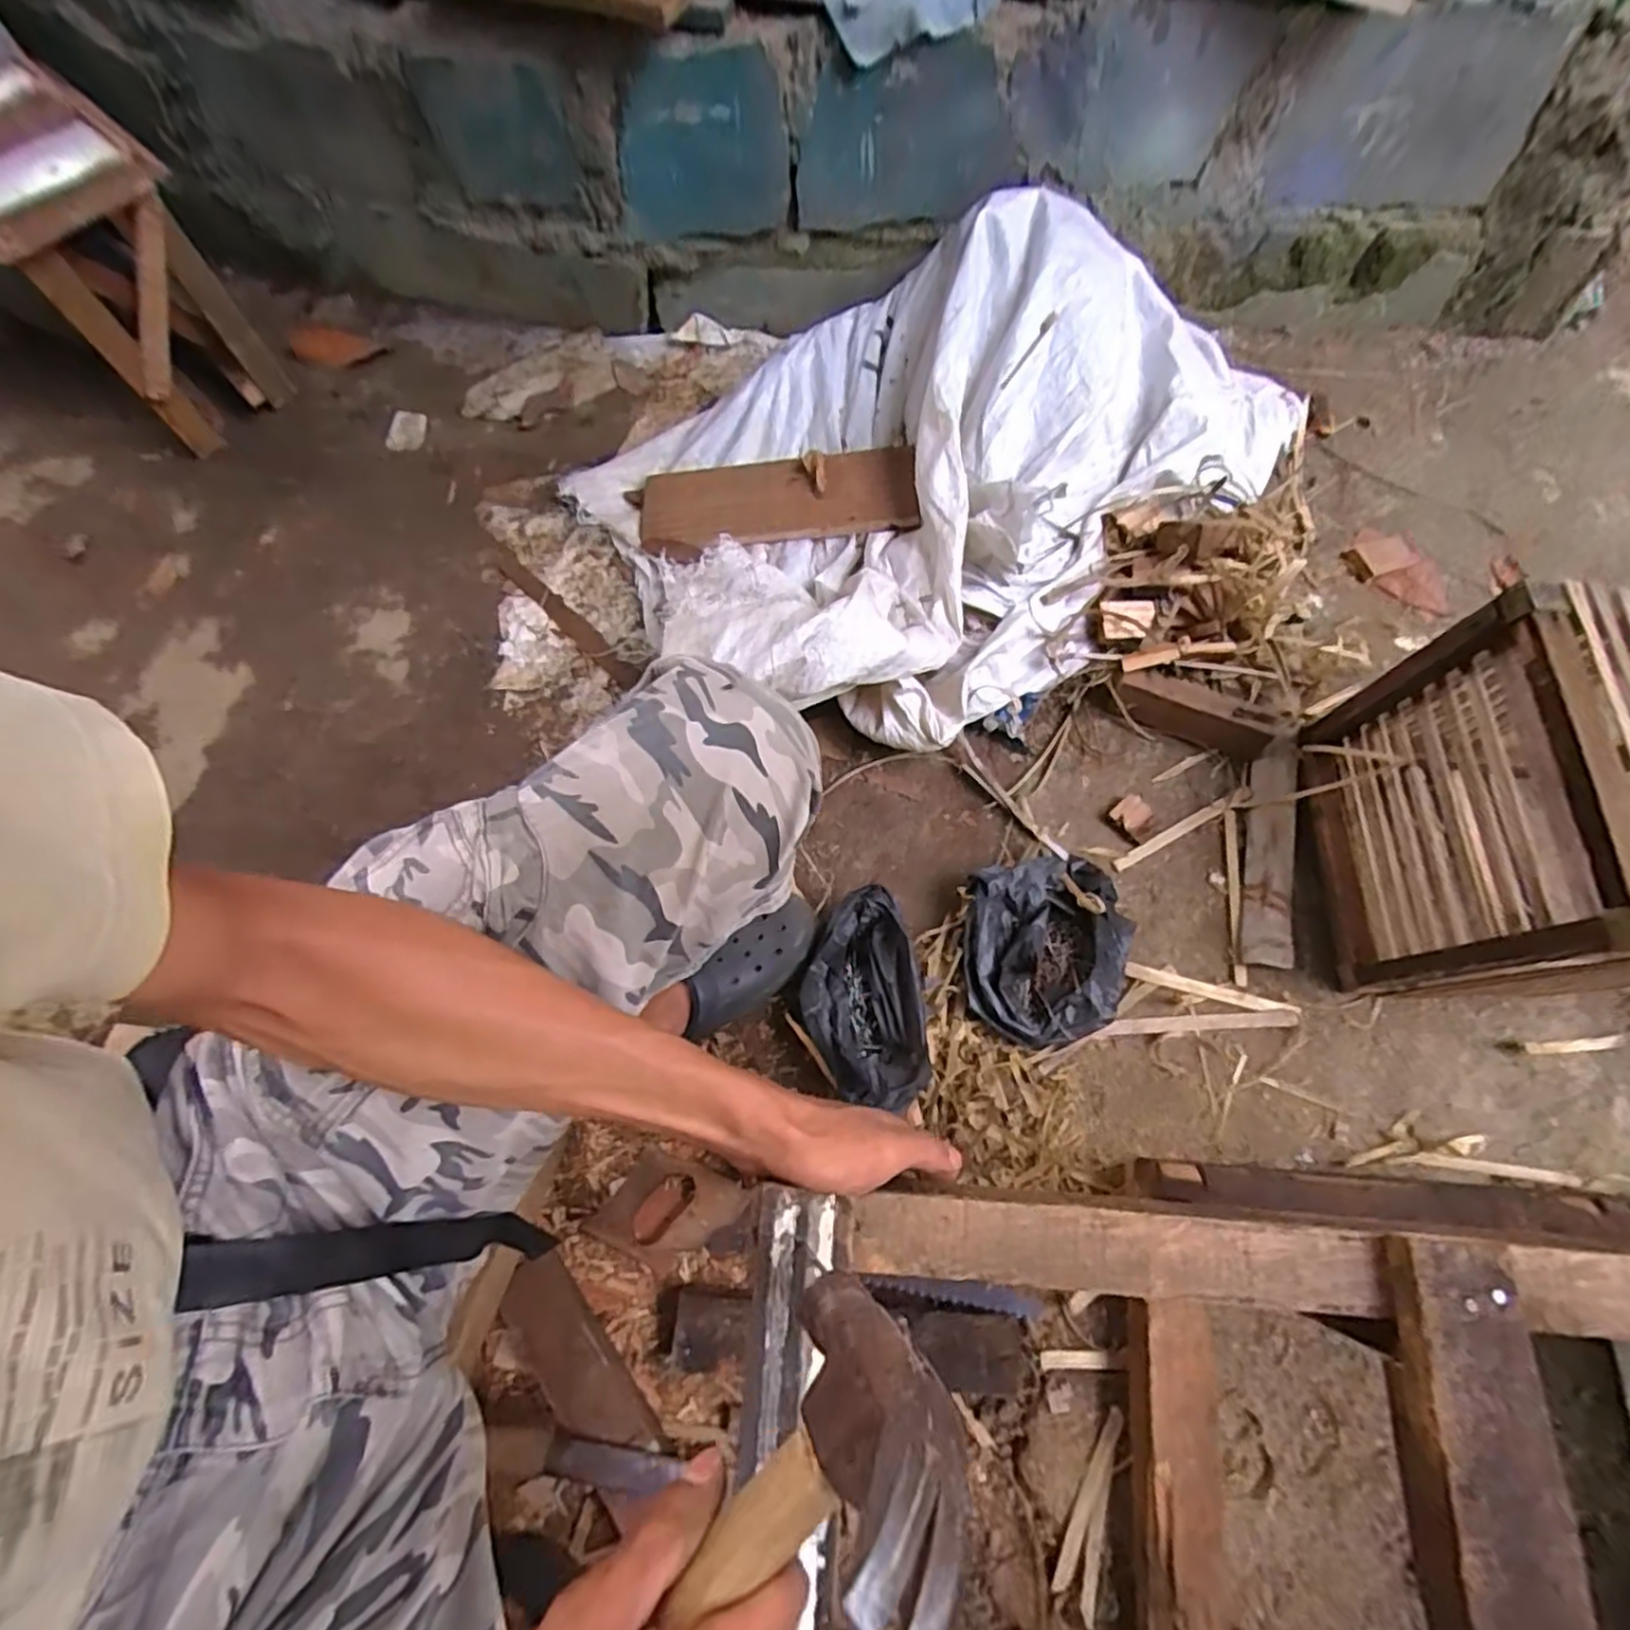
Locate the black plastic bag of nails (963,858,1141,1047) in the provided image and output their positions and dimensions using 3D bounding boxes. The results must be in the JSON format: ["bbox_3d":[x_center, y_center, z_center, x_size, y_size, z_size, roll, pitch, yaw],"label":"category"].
[{"bbox_3d":[0.246,0.140,0.776,0.170,0.066,0.190,-3,68,-1],"label":"black plastic bag of nails"}]

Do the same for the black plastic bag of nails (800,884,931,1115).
[{"bbox_3d":[0.046,0.186,0.753,0.123,0.100,0.210,-8,69,-3],"label":"black plastic bag of nails"}]

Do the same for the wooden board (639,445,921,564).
[{"bbox_3d":[-0.055,-0.435,1.003,0.376,0.026,0.143,-7,79,7],"label":"wooden board"}]

